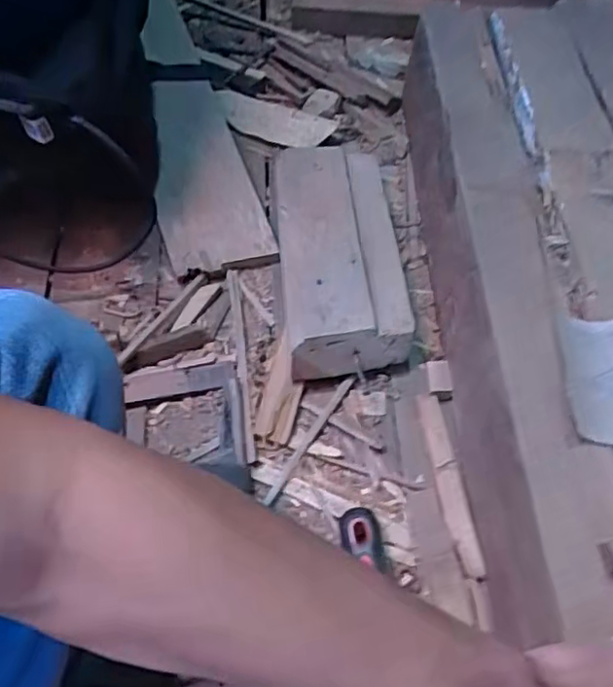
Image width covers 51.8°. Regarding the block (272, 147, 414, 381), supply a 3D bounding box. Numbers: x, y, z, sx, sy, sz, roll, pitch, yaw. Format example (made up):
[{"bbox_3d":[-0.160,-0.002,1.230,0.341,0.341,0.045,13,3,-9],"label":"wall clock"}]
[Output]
[{"bbox_3d":[0.027,-0.091,0.603,0.111,0.070,0.261,-5,59,1],"label":"block"}]

